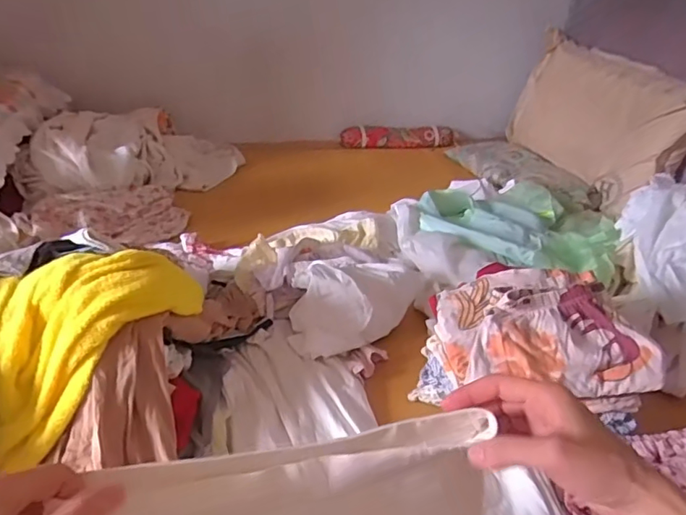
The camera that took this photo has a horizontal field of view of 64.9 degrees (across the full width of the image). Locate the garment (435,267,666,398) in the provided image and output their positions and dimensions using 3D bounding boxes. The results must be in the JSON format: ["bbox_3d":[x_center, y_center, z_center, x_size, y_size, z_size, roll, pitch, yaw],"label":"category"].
[{"bbox_3d":[0.275,0.104,0.753,0.272,0.097,0.180,3,30,-3],"label":"garment"}]

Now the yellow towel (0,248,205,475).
[{"bbox_3d":[-0.363,0.106,0.737,0.196,0.191,0.310,19,33,24],"label":"yellow towel"}]

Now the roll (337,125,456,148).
[{"bbox_3d":[0.198,-0.432,1.923,0.408,0.062,0.070,-4,31,-15],"label":"roll"}]

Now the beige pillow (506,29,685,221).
[{"bbox_3d":[0.777,-0.424,1.655,0.140,0.363,0.741,8,29,-20],"label":"beige pillow"}]

